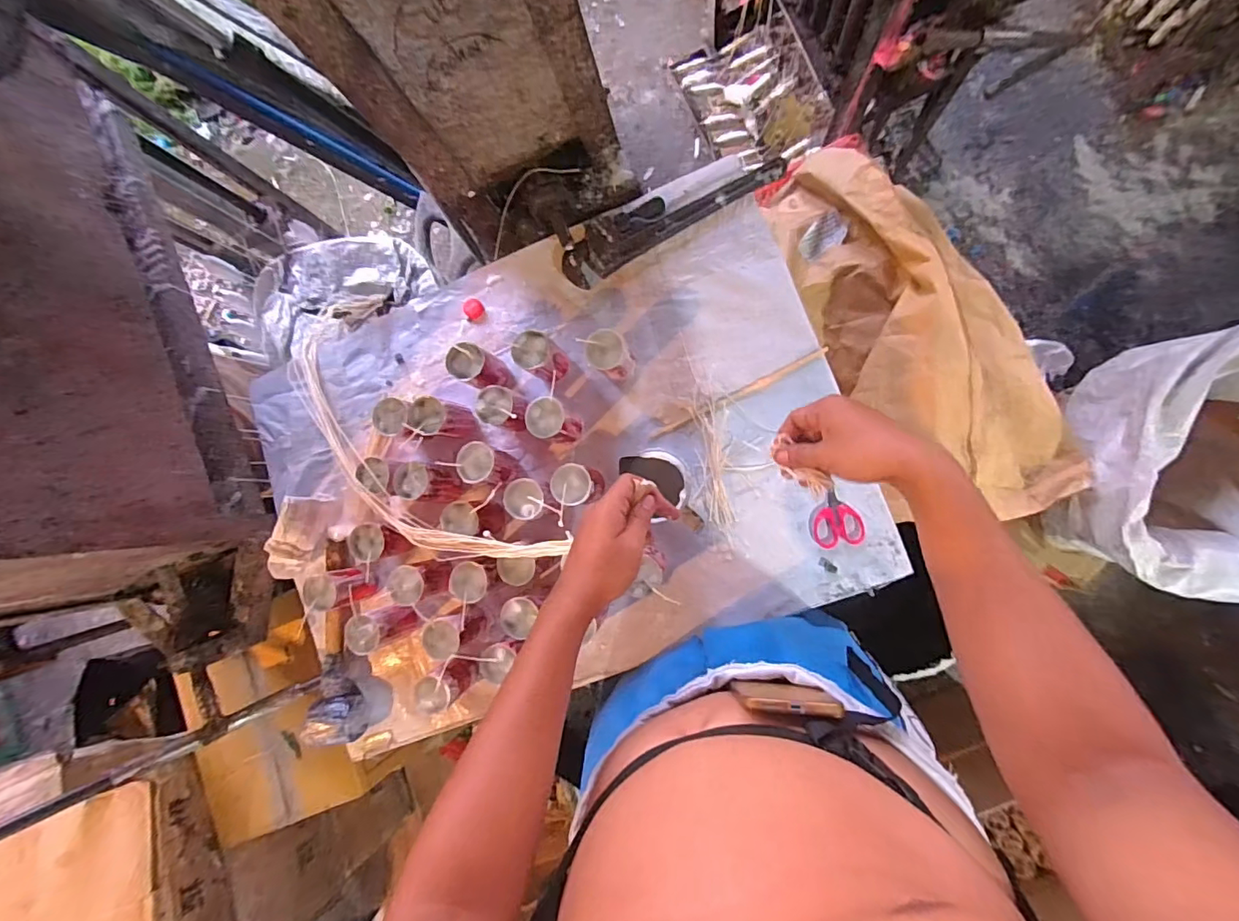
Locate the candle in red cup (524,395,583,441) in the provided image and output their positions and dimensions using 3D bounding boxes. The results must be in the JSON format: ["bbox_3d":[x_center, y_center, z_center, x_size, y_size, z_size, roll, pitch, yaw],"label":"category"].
[{"bbox_3d":[-0.084,-0.051,0.699,0.059,0.088,0.053,13,90,9],"label":"candle in red cup"}]

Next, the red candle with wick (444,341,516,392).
[{"bbox_3d":[-0.189,-0.123,0.720,0.052,0.101,0.052,-3,82,19],"label":"red candle with wick"}]

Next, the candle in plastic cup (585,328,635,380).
[{"bbox_3d":[-0.010,-0.135,0.691,0.059,0.093,0.051,40,94,8],"label":"candle in plastic cup"}]

